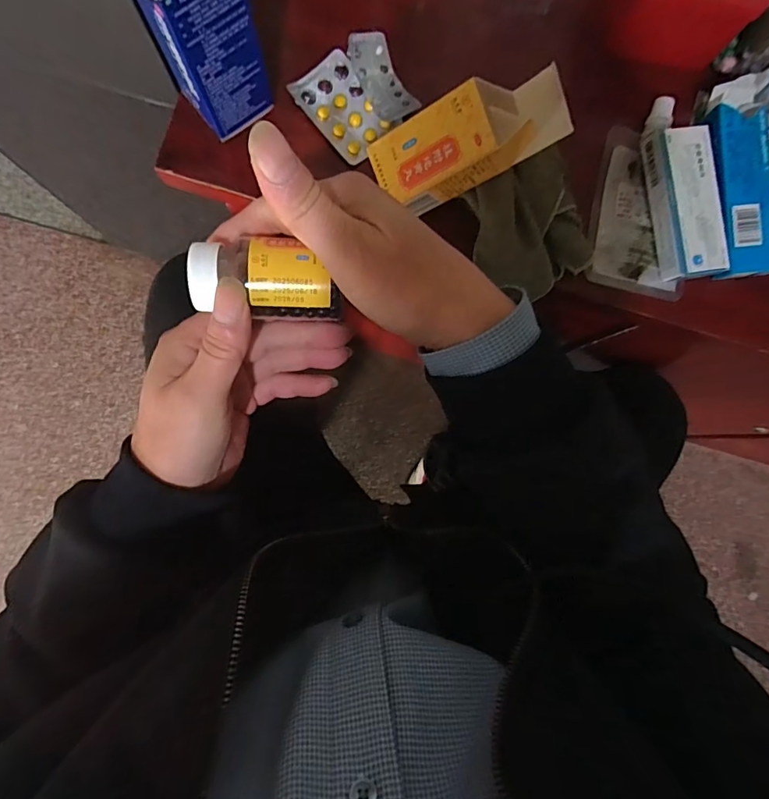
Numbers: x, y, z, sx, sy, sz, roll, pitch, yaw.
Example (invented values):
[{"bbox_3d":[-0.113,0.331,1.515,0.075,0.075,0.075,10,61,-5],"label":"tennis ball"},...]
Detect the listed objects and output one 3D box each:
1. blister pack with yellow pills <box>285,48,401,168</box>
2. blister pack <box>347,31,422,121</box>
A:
[{"bbox_3d":[-0.031,-0.227,0.362,0.052,0.014,0.080,-41,90,-6],"label":"blister pack with yellow pills"},{"bbox_3d":[-0.003,-0.254,0.370,0.035,0.011,0.073,-29,88,-6],"label":"blister pack"}]

